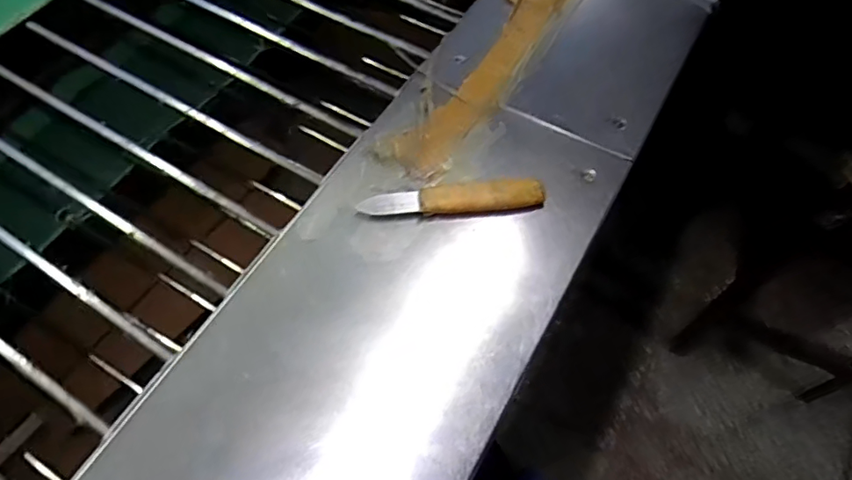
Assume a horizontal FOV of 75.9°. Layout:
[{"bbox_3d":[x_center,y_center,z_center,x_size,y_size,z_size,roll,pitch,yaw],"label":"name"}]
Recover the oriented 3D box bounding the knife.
[{"bbox_3d":[0.022,-0.035,0.479,0.159,0.017,0.021,-4,59,1],"label":"knife"}]

